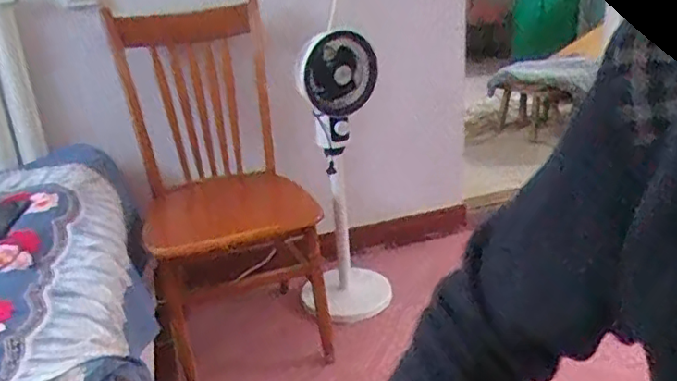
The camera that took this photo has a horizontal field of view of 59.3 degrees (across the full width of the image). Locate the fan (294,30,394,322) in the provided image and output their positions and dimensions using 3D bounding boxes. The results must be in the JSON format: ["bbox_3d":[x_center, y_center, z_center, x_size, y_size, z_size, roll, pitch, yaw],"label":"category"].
[{"bbox_3d":[0.005,-0.018,1.697,0.255,0.817,0.349,-2,22,5],"label":"fan"}]

